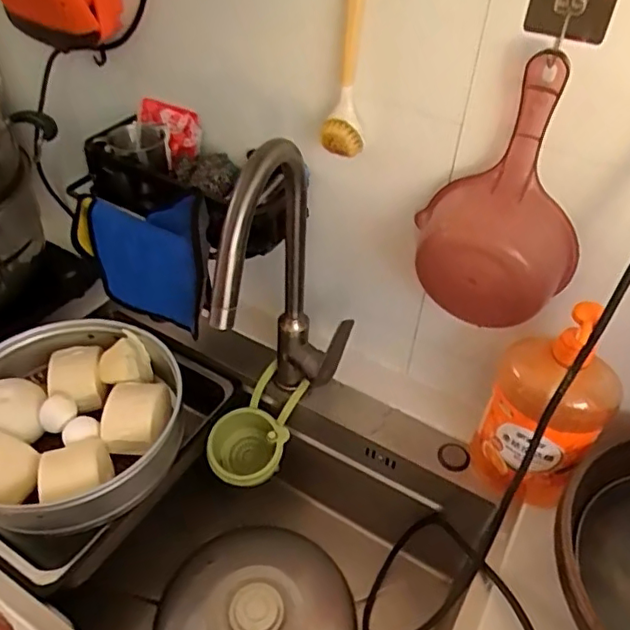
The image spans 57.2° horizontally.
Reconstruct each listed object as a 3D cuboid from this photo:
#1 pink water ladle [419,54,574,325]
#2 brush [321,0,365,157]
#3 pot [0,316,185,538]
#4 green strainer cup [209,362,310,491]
[{"bbox_3d":[0.176,-0.103,0.556,0.166,0.235,0.078,22,45,20],"label":"pink water ladle"},{"bbox_3d":[0.033,-0.256,0.585,0.046,0.185,0.051,3,42,0],"label":"brush"},{"bbox_3d":[-0.308,0.129,0.713,0.278,0.077,0.264,2,42,-2],"label":"pot"},{"bbox_3d":[-0.087,0.163,0.801,0.105,0.120,0.141,29,48,26],"label":"green strainer cup"}]

